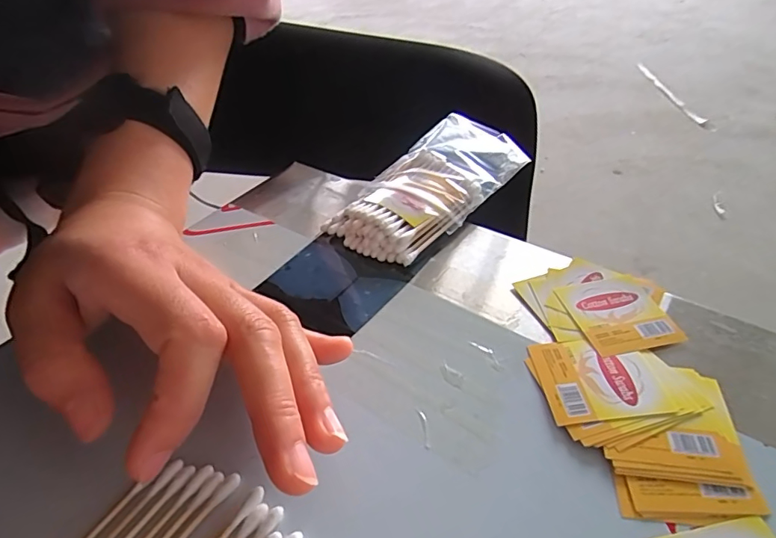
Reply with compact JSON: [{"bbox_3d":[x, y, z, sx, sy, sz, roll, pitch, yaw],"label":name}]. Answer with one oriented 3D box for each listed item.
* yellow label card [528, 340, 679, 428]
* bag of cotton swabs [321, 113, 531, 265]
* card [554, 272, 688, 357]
[{"bbox_3d":[0.081,0.042,0.194,0.043,0.004,0.039,-7,37,1],"label":"yellow label card"},{"bbox_3d":[0.027,-0.051,0.292,0.061,0.019,0.134,28,51,30],"label":"bag of cotton swabs"},{"bbox_3d":[0.101,0.019,0.220,0.039,0.004,0.042,-11,43,-8],"label":"card"}]

